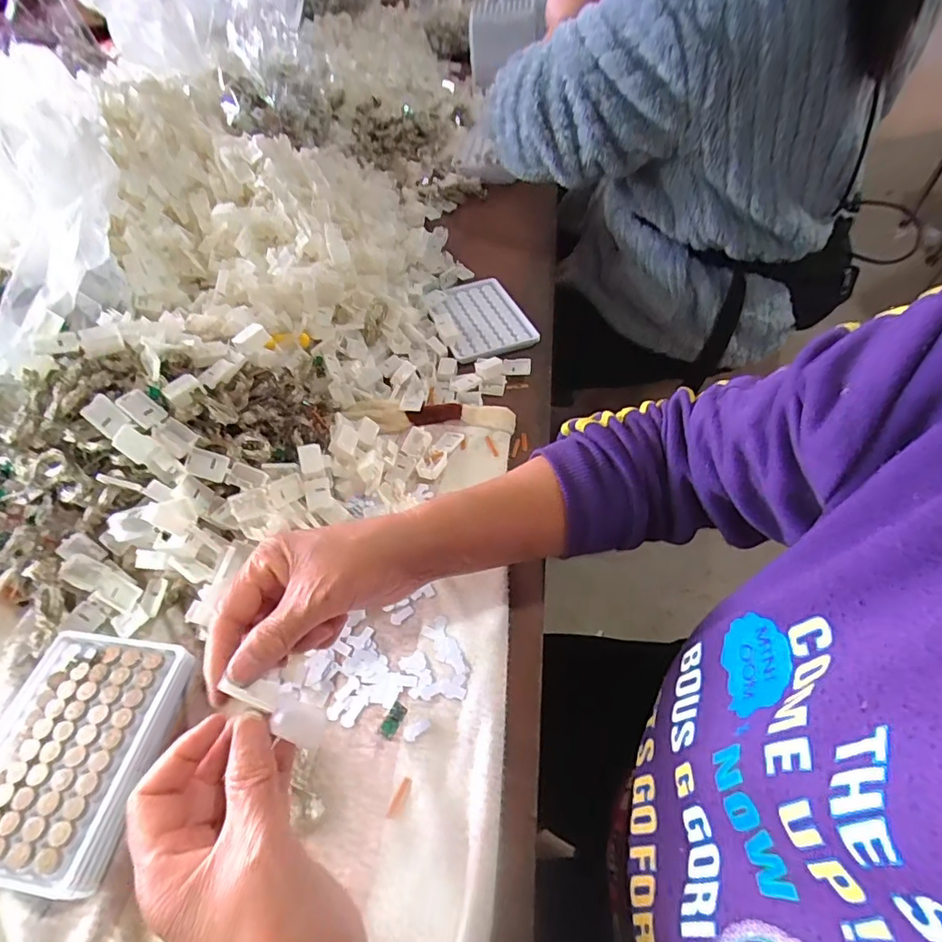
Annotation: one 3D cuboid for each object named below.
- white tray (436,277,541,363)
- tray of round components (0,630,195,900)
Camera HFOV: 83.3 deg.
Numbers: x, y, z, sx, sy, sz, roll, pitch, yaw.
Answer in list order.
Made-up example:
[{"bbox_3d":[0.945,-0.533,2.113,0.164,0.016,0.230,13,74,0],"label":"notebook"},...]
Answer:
[{"bbox_3d":[0.011,-0.175,0.595,0.088,0.009,0.134,-16,52,-9],"label":"white tray"},{"bbox_3d":[-0.243,0.166,0.318,0.104,0.022,0.128,3,52,7],"label":"tray of round components"}]

